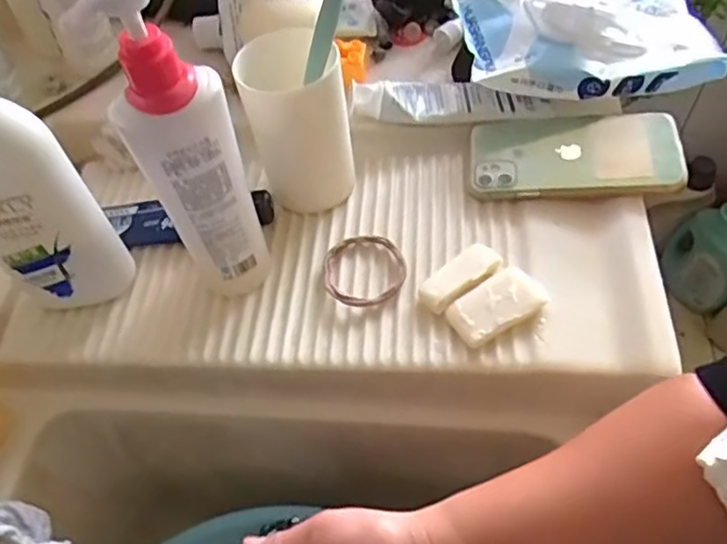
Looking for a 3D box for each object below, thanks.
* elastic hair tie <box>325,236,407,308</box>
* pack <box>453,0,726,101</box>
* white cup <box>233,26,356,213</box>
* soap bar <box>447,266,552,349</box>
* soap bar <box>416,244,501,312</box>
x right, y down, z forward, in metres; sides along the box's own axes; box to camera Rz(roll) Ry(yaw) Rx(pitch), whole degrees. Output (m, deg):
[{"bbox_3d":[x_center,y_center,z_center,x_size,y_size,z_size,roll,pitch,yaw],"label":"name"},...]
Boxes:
[{"bbox_3d":[0.000,-0.002,0.448,0.057,0.009,0.061,-1,54,1],"label":"elastic hair tie"},{"bbox_3d":[0.185,-0.200,0.514,0.203,0.076,0.115,-7,54,-3],"label":"pack"},{"bbox_3d":[-0.046,-0.109,0.457,0.068,0.118,0.069,-10,55,-5],"label":"white cup"},{"bbox_3d":[0.085,0.021,0.418,0.059,0.009,0.037,-32,59,-19],"label":"soap bar"},{"bbox_3d":[0.064,0.002,0.435,0.062,0.010,0.027,-34,60,-21],"label":"soap bar"}]

